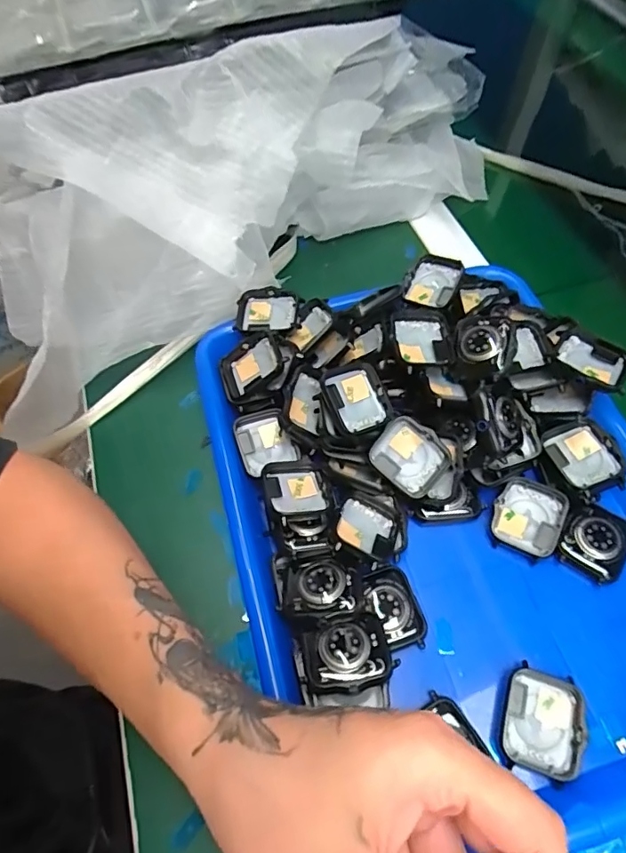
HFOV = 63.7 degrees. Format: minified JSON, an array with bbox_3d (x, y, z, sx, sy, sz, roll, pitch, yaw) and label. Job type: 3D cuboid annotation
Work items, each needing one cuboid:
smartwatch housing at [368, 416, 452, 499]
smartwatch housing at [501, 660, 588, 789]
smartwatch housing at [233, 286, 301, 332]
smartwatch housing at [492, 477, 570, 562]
[{"bbox_3d":[0.058,0.018,0.302,0.043,0.008,0.036,40,93,0],"label":"smartwatch housing"},{"bbox_3d":[0.114,0.147,0.249,0.036,0.011,0.046,15,60,11],"label":"smartwatch housing"},{"bbox_3d":[-0.033,-0.082,0.357,0.044,0.014,0.035,1,58,3],"label":"smartwatch housing"},{"bbox_3d":[0.129,0.055,0.301,0.038,0.010,0.046,20,76,23],"label":"smartwatch housing"}]

